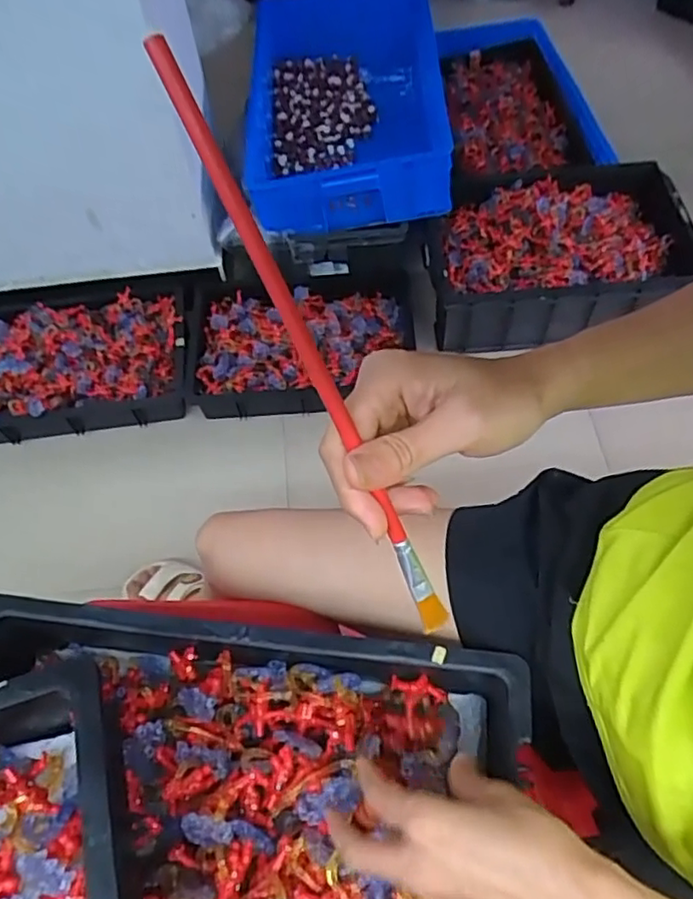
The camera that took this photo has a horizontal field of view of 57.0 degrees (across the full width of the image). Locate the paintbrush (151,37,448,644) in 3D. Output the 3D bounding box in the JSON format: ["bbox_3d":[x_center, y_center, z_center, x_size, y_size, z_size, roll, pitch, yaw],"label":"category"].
[{"bbox_3d":[-0.011,-0.029,0.260,0.010,0.259,0.015,-31,19,-15],"label":"paintbrush"}]

